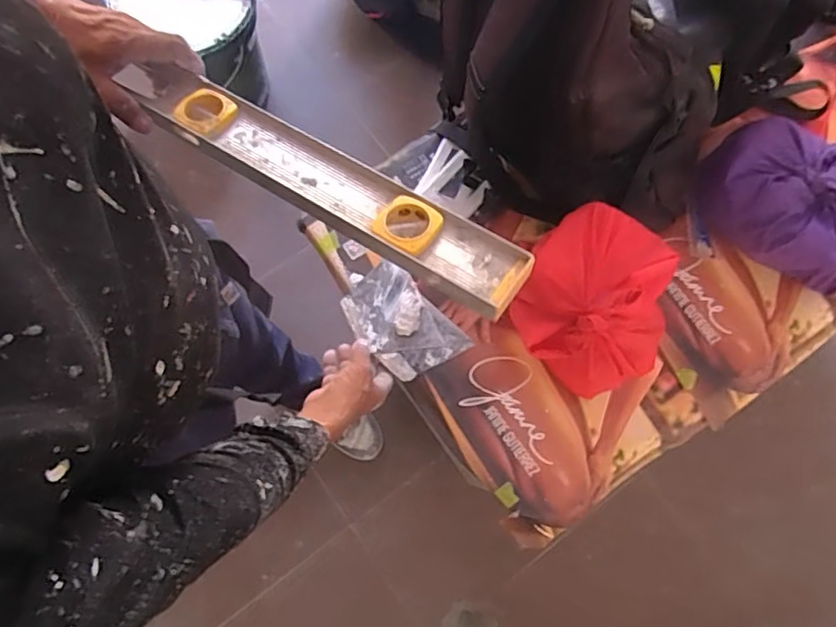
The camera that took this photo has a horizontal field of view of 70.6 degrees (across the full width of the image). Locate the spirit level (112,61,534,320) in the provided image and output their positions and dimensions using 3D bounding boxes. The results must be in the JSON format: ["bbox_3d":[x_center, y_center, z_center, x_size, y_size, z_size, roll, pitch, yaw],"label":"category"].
[{"bbox_3d":[-0.089,-0.115,0.486,0.387,0.019,0.059,31,77,16],"label":"spirit level"}]

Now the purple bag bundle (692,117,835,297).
[{"bbox_3d":[0.484,-0.147,0.770,0.205,0.131,0.169,24,77,5],"label":"purple bag bundle"}]

